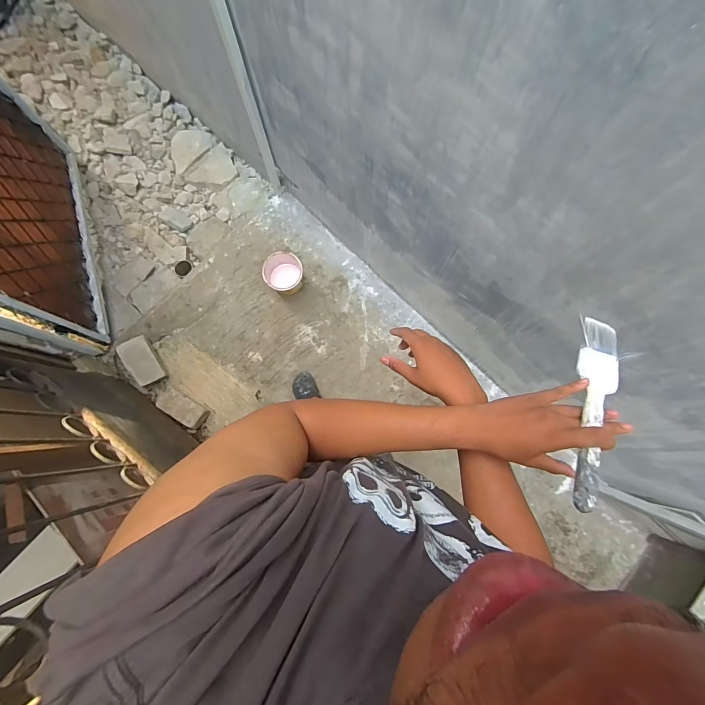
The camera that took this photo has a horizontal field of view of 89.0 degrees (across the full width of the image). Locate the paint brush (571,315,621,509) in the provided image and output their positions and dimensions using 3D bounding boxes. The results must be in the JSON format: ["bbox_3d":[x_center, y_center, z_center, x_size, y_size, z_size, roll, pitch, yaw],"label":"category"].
[{"bbox_3d":[0.292,0.057,0.430,0.049,0.013,0.277,29,56,7],"label":"paint brush"}]

